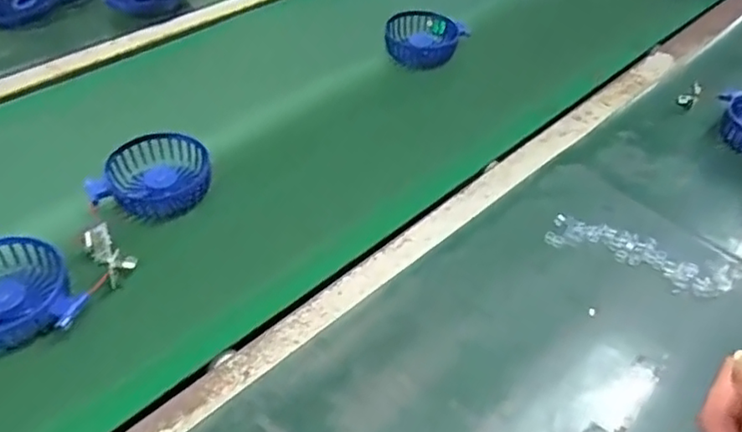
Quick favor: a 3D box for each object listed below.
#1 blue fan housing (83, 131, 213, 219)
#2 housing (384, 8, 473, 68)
[{"bbox_3d":[-0.191,-0.036,0.547,0.086,0.027,0.091,3,49,-4],"label":"blue fan housing"},{"bbox_3d":[0.062,-0.218,0.752,0.095,0.033,0.095,3,49,-4],"label":"housing"}]

